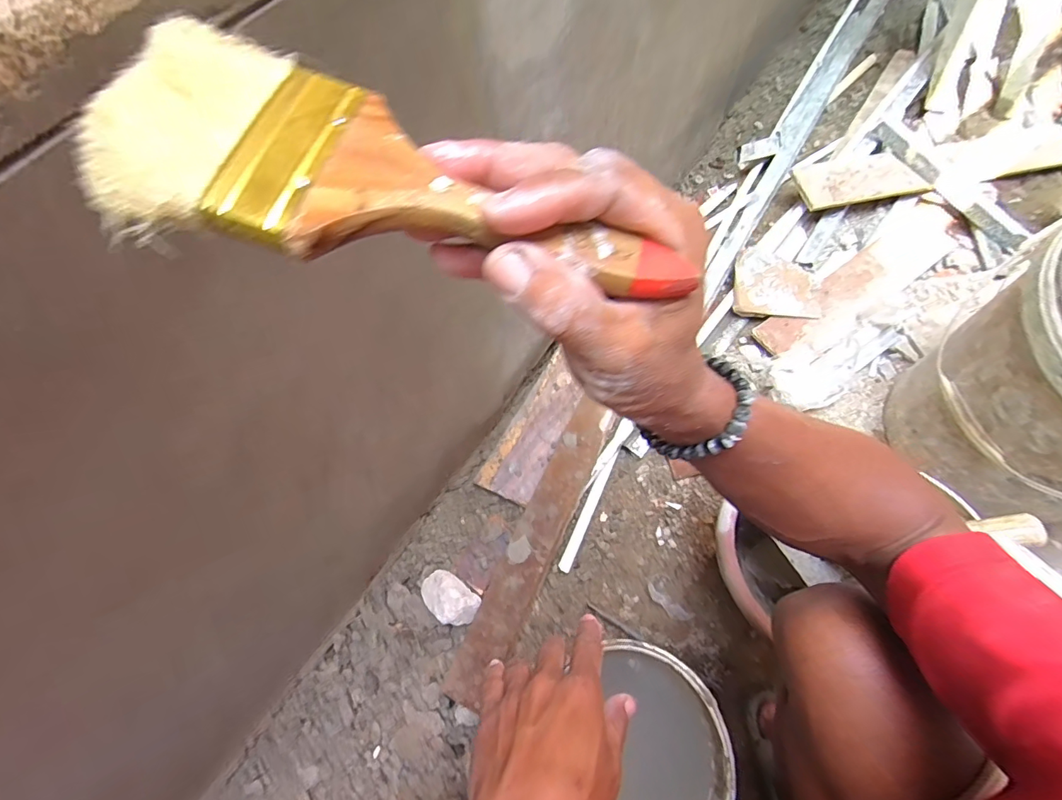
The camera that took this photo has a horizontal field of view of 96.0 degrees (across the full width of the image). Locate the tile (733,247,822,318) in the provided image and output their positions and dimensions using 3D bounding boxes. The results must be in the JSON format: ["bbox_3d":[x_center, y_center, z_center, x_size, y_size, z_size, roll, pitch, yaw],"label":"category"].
[{"bbox_3d":[0.419,-0.206,0.816,0.135,0.015,0.135,6,65,4],"label":"tile"}]

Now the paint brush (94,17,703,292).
[{"bbox_3d":[-0.039,-0.070,0.162,0.187,0.017,0.071,15,65,-4],"label":"paint brush"}]

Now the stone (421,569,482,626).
[{"bbox_3d":[-0.110,0.266,0.641,0.082,0.051,0.051,36,70,16],"label":"stone"}]

